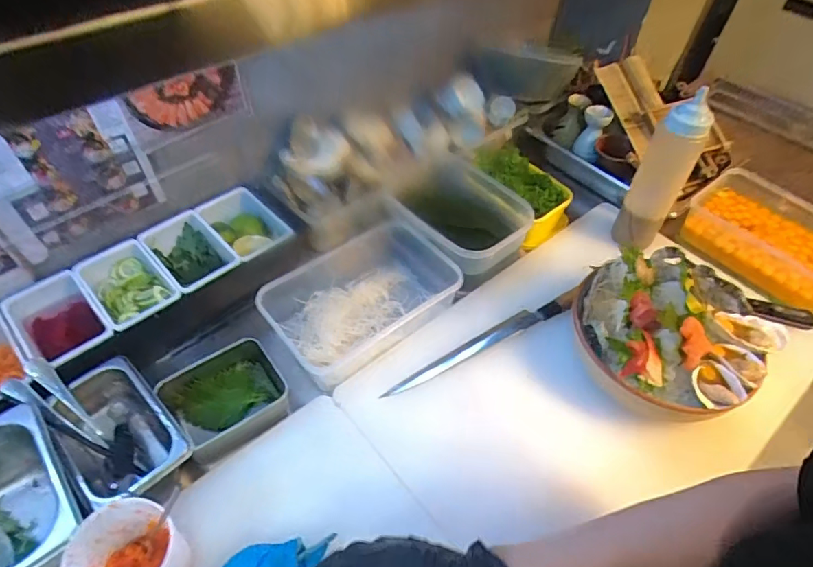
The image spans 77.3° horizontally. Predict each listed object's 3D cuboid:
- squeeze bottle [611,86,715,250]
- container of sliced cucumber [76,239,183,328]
[{"bbox_3d":[0.369,-0.148,0.743,0.053,0.238,0.056,-27,56,-23],"label":"squeeze bottle"},{"bbox_3d":[-0.374,0.008,0.691,0.085,0.062,0.153,-34,59,-27],"label":"container of sliced cucumber"}]

